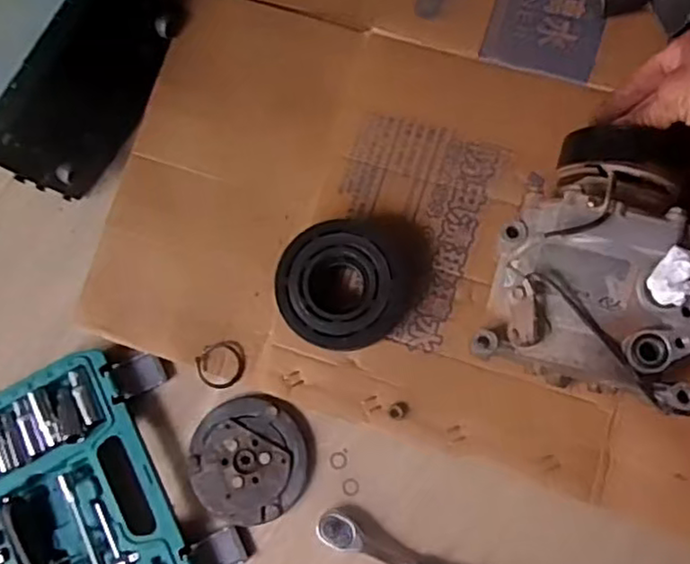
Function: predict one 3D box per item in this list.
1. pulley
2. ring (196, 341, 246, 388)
[{"bbox_3d":[0.002,0.001,0.537,0.105,0.036,0.102,-1,82,9],"label":"pulley"},{"bbox_3d":[-0.105,0.070,0.558,0.041,0.006,0.039,-1,82,9],"label":"ring"}]

